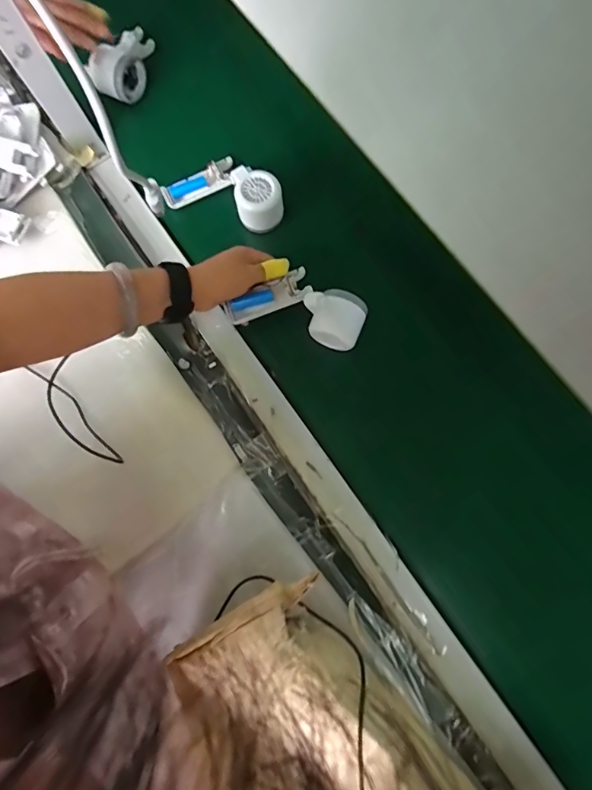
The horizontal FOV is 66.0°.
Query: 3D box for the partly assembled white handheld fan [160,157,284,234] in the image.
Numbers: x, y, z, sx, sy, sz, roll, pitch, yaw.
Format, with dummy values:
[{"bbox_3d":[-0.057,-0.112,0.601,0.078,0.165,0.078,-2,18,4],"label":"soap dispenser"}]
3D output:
[{"bbox_3d":[-0.089,-0.268,0.604,0.168,0.055,0.094,21,78,19],"label":"partly assembled white handheld fan"}]

